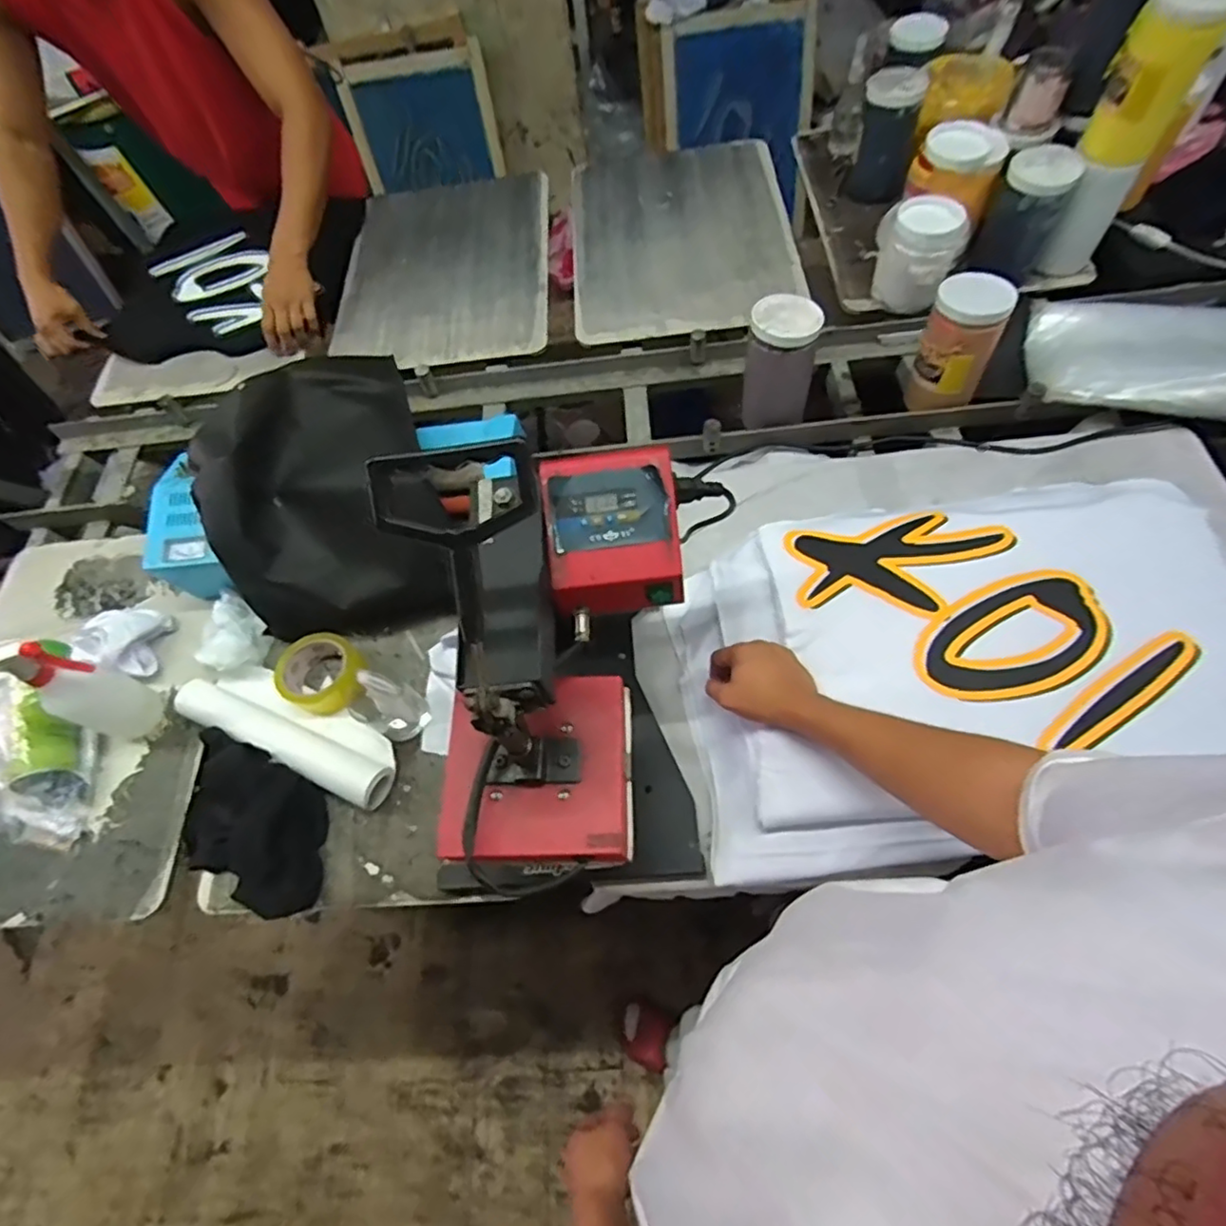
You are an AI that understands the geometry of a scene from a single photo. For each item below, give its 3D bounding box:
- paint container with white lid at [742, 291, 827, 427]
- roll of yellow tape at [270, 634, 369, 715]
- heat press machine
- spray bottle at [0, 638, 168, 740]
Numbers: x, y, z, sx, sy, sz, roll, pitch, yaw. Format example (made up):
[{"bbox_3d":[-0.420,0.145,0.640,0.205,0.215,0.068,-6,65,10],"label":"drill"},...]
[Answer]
[{"bbox_3d":[0.238,-0.355,0.909,0.094,0.166,0.081,-3,63,5],"label":"paint container with white lid"},{"bbox_3d":[-0.378,0.081,0.830,0.107,0.055,0.098,-3,63,5],"label":"roll of yellow tape"},{"bbox_3d":[-0.046,0.047,0.573,0.232,0.420,0.325,-7,63,3],"label":"heat press machine"},{"bbox_3d":[-0.640,0.094,0.762,0.071,0.214,0.075,16,66,14],"label":"spray bottle"}]

